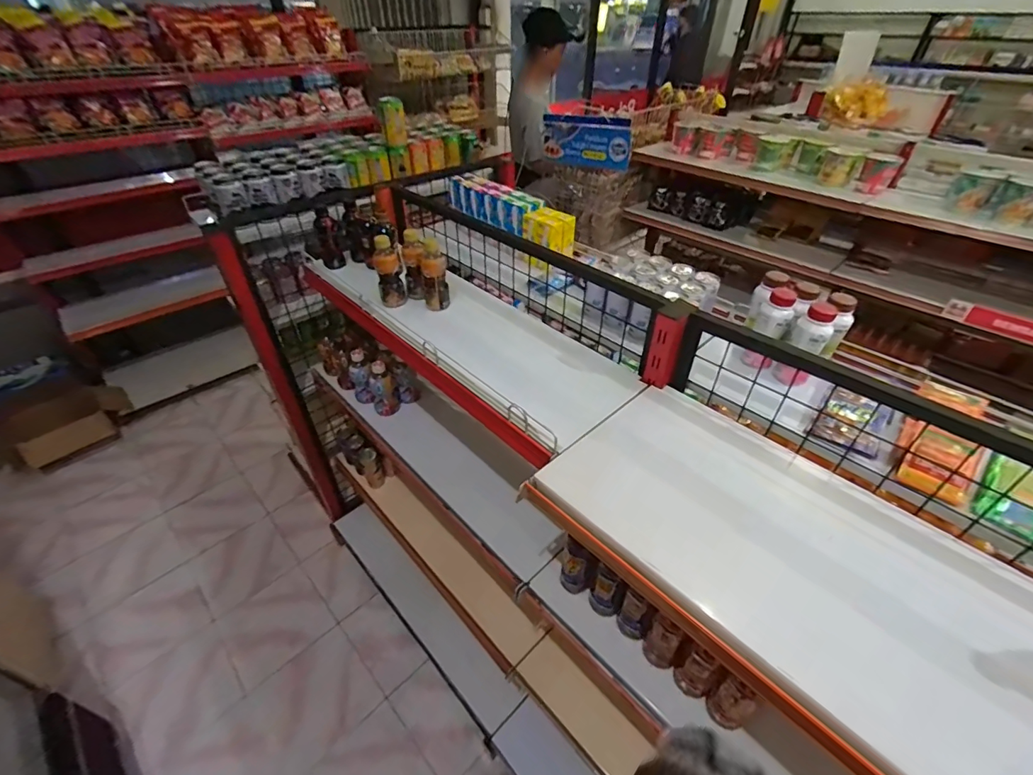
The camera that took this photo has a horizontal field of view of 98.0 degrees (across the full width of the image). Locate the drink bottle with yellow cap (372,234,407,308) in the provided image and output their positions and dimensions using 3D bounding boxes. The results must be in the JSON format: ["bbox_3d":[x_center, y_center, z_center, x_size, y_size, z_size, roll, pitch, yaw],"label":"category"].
[{"bbox_3d":[-0.275,-0.253,0.965,0.057,0.143,0.066,-9,41,-11],"label":"drink bottle with yellow cap"}]

